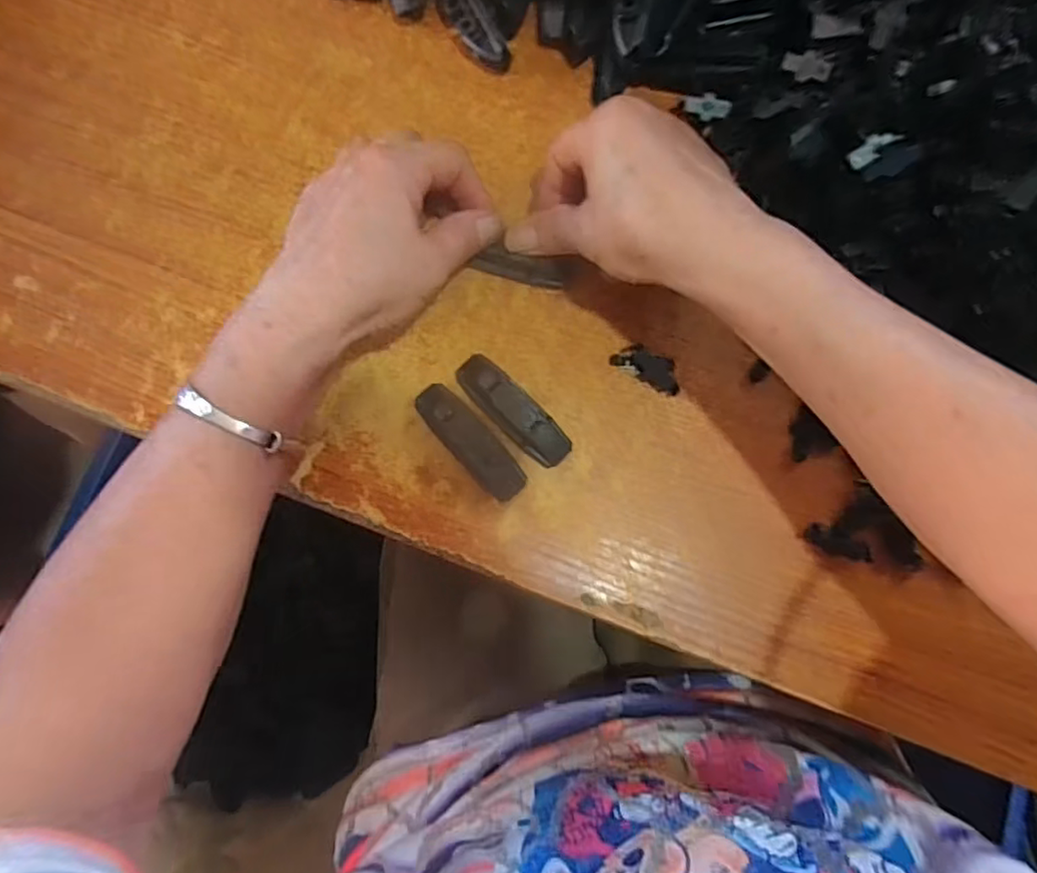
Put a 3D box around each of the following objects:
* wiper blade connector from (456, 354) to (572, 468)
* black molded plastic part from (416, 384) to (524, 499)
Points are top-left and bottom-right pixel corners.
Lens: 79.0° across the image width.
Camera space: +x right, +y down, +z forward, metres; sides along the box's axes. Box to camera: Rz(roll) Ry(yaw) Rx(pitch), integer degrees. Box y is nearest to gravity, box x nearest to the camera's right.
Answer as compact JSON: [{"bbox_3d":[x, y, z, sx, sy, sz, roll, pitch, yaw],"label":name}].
[{"bbox_3d":[-0.003,-0.014,0.332,0.073,0.021,0.022,42,83,5],"label":"wiper blade connector"},{"bbox_3d":[-0.025,0.002,0.330,0.022,0.022,0.072,-42,85,-6],"label":"black molded plastic part"}]

